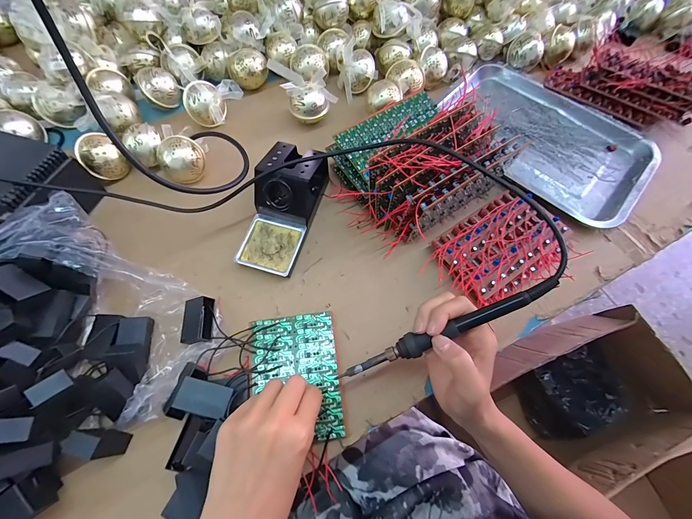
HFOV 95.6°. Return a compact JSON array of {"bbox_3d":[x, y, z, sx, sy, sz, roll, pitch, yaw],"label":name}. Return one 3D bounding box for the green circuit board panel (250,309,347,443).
[{"bbox_3d":[-0.052,0.122,0.332,0.089,0.004,0.125,-7,66,-4],"label":"green circuit board panel"}]

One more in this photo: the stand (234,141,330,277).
[{"bbox_3d":[-0.077,-0.066,0.389,0.077,0.071,0.160,16,67,6],"label":"stand"}]

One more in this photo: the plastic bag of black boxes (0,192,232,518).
[{"bbox_3d":[-0.315,0.093,0.294,0.252,0.097,0.307,41,71,15],"label":"plastic bag of black boxes"}]

